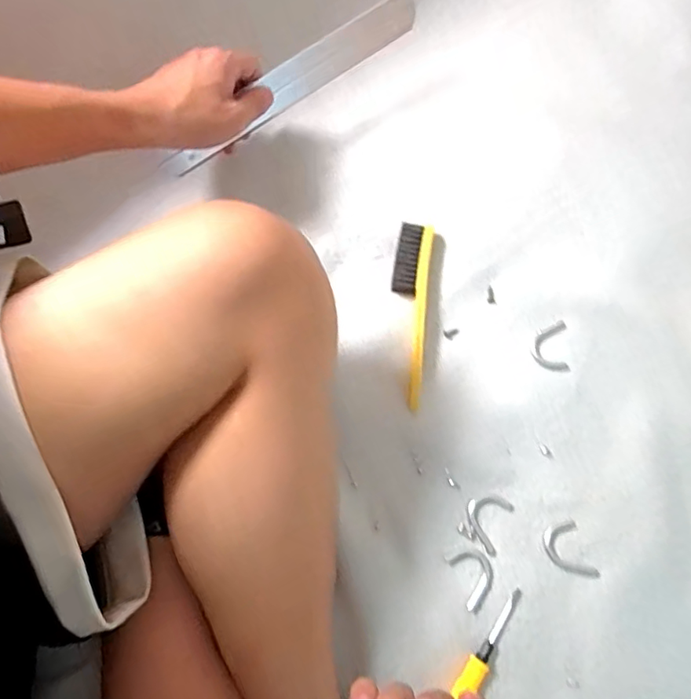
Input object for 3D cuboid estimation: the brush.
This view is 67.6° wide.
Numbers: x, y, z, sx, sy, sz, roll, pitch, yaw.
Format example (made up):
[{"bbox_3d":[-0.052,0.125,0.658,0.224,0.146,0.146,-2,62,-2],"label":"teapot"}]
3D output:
[{"bbox_3d":[0.057,-0.032,0.463,0.033,0.015,0.166,8,76,-2],"label":"brush"}]

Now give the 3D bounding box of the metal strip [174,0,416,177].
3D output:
[{"bbox_3d":[-0.035,-0.240,0.452,0.241,0.034,0.008,-36,44,-8],"label":"metal strip"}]

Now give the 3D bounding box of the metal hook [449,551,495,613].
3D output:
[{"bbox_3d":[0.106,0.186,0.416,0.031,0.004,0.043,-19,78,-8],"label":"metal hook"}]

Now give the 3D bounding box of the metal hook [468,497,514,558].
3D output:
[{"bbox_3d":[0.117,0.142,0.429,0.035,0.004,0.045,29,76,6],"label":"metal hook"}]

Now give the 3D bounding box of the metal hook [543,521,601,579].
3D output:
[{"bbox_3d":[0.185,0.170,0.428,0.032,0.005,0.047,-19,78,-8],"label":"metal hook"}]

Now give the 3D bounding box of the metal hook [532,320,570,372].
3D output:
[{"bbox_3d":[0.188,-0.004,0.472,0.032,0.004,0.047,4,75,-1],"label":"metal hook"}]

